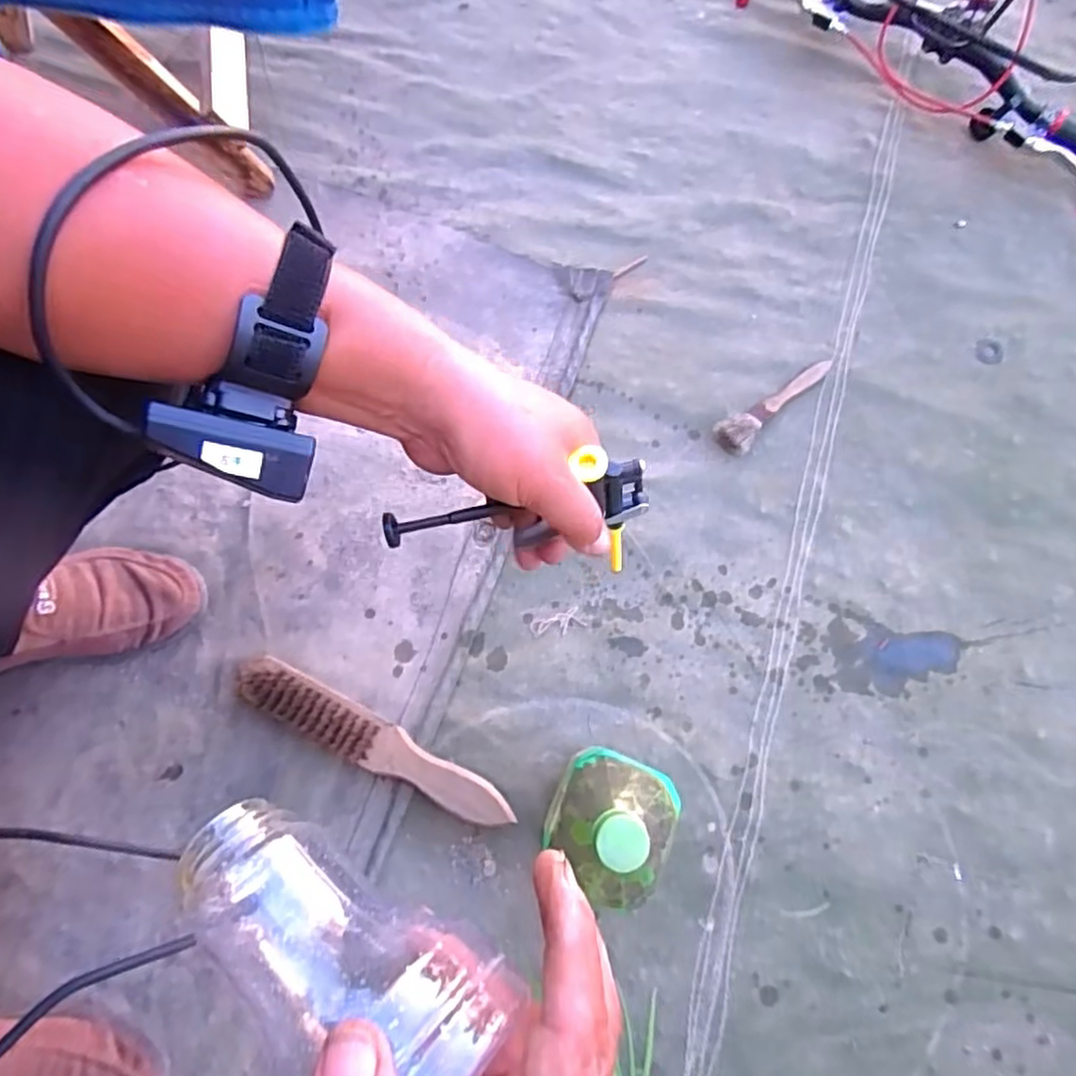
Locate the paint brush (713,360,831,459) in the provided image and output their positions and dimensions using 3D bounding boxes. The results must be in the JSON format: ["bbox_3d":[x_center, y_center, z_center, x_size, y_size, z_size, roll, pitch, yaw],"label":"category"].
[{"bbox_3d":[0.246,-0.141,0.700,0.153,0.016,0.038,-38,75,-14],"label":"paint brush"}]

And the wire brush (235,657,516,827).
[{"bbox_3d":[-0.141,0.174,0.576,0.257,0.024,0.040,26,72,8],"label":"wire brush"}]

